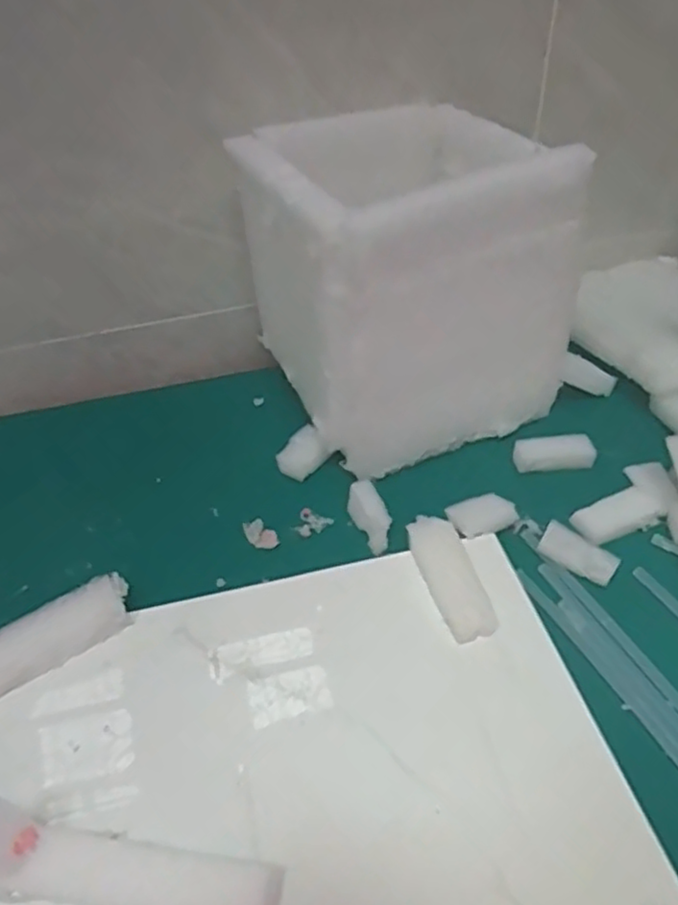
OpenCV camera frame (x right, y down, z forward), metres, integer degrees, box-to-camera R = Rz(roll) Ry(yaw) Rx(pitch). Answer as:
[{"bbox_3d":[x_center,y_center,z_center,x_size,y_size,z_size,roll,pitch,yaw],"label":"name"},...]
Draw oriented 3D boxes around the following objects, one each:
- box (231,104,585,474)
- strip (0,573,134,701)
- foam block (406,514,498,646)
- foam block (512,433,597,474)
[{"bbox_3d":[0.048,-0.144,0.598,0.207,0.232,0.214,-21,45,-19],"label":"box"},{"bbox_3d":[-0.219,0.137,0.457,0.171,0.026,0.035,-28,48,-26],"label":"strip"},{"bbox_3d":[0.080,0.088,0.503,0.035,0.013,0.101,-12,43,-11],"label":"foam block"},{"bbox_3d":[0.180,0.000,0.588,0.067,0.023,0.021,-6,42,-4],"label":"foam block"}]

